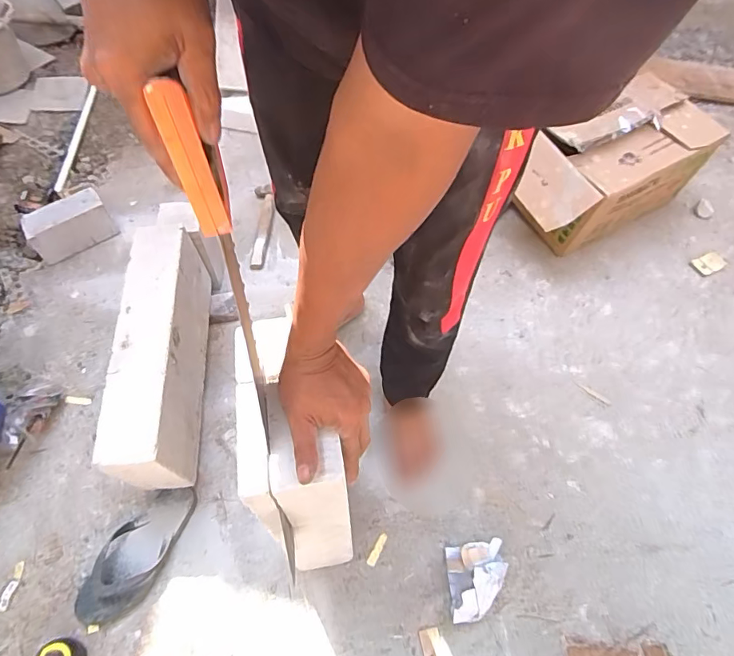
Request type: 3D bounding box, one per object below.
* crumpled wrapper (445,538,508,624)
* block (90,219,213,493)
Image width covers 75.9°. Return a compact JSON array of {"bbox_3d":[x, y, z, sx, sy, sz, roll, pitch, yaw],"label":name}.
[{"bbox_3d":[0.189,0.430,0.797,0.098,0.089,0.119,2,58,1],"label":"crumpled wrapper"},{"bbox_3d":[-0.407,0.053,0.948,0.105,0.217,0.493,-5,56,-3],"label":"block"}]

